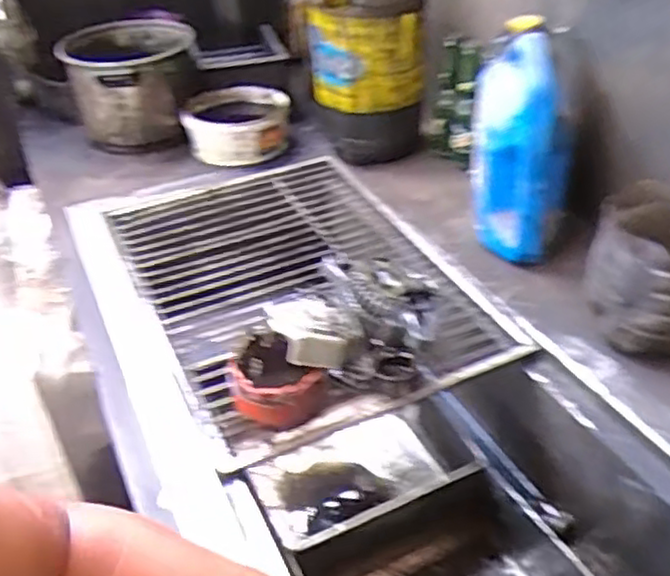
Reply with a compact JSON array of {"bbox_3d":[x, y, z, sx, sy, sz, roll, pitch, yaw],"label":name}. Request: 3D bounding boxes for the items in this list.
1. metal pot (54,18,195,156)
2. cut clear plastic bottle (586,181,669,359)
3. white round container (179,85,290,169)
[{"bbox_3d":[-0.387,-0.381,1.366,0.240,0.188,0.242,-6,36,-5],"label":"metal pot"},{"bbox_3d":[0.393,-0.018,0.850,0.162,0.158,0.165,16,40,24],"label":"cut clear plastic bottle"},{"bbox_3d":[-0.185,-0.311,1.350,0.191,0.092,0.191,-2,36,1],"label":"white round container"}]

